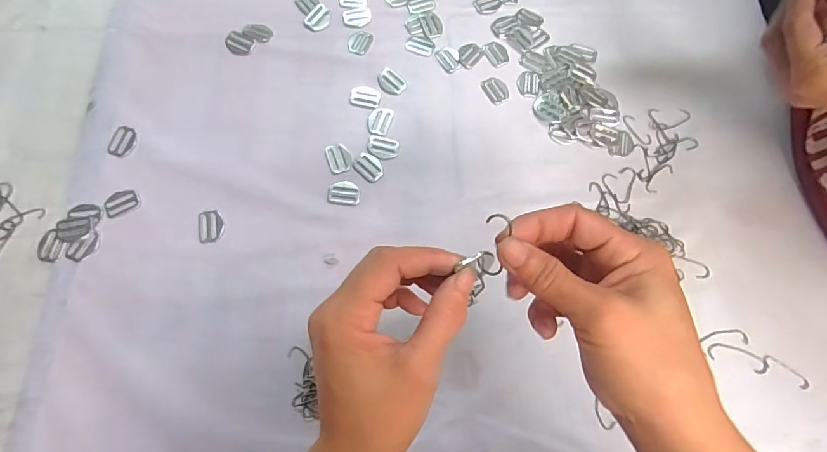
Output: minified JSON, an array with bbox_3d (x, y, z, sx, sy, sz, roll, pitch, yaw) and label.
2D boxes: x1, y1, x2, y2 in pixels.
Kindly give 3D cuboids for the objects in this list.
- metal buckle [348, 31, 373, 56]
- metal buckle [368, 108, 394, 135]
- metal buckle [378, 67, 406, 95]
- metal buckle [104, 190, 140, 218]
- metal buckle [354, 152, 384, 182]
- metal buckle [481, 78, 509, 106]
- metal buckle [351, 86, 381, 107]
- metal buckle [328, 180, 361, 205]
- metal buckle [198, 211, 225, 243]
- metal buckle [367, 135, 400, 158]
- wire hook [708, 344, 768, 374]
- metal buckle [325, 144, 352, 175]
[{"bbox_3d":[-0.061,-0.209,0.489,0.025,0.004,0.032,23,73,5],"label":"metal buckle"},{"bbox_3d":[-0.035,-0.114,0.463,0.024,0.004,0.033,17,72,3],"label":"metal buckle"},{"bbox_3d":[-0.024,-0.162,0.481,0.027,0.004,0.034,-38,77,-13],"label":"metal buckle"},{"bbox_3d":[-0.286,-0.023,0.423,0.032,0.005,0.024,-21,74,-9],"label":"metal buckle"},{"bbox_3d":[-0.045,-0.062,0.447,0.032,0.004,0.026,38,75,10],"label":"metal buckle"},{"bbox_3d":[0.092,-0.152,0.480,0.025,0.004,0.033,-30,76,-11],"label":"metal buckle"},{"bbox_3d":[-0.052,-0.142,0.471,0.031,0.004,0.024,5,72,-1],"label":"metal buckle"},{"bbox_3d":[-0.069,-0.035,0.434,0.031,0.004,0.026,3,72,-1],"label":"metal buckle"},{"bbox_3d":[-0.197,0.000,0.421,0.024,0.004,0.031,-12,73,-6],"label":"metal buckle"},{"bbox_3d":[-0.031,-0.085,0.459,0.032,0.004,0.024,10,72,1],"label":"metal buckle"},{"bbox_3d":[0.300,0.121,0.399,0.053,0.004,0.017,17,72,3],"label":"wire hook"},{"bbox_3d":[-0.077,-0.071,0.446,0.024,0.004,0.033,-17,74,-8],"label":"metal buckle"}]

